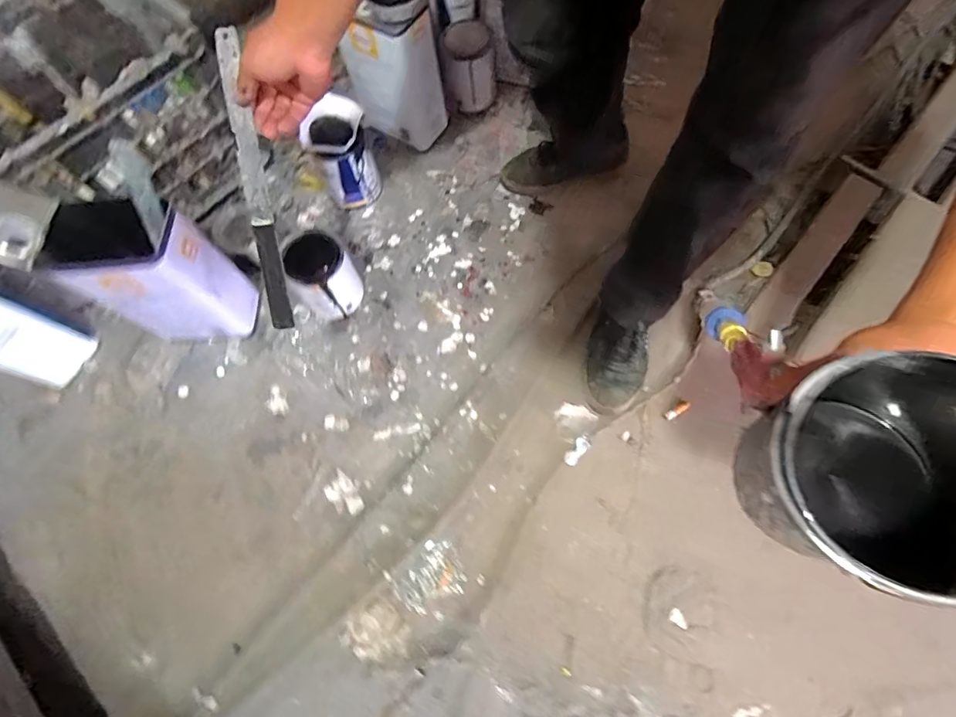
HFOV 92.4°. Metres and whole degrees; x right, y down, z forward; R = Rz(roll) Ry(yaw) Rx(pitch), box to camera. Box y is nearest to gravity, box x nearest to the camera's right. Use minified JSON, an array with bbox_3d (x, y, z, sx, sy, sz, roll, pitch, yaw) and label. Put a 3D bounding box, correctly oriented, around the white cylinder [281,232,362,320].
[{"bbox_3d":[-0.259,-0.135,0.787,0.085,0.136,0.089,12,71,7],"label":"white cylinder"}]

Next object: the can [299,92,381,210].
[{"bbox_3d":[-0.254,-0.381,0.868,0.107,0.156,0.110,-1,70,2],"label":"can"}]

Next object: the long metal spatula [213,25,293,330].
[{"bbox_3d":[-0.271,-0.207,0.562,0.029,0.016,0.343,-6,103,0],"label":"long metal spatula"}]

